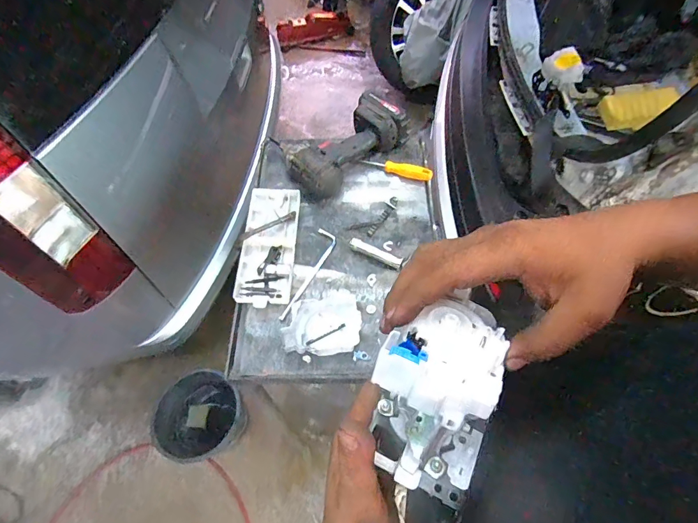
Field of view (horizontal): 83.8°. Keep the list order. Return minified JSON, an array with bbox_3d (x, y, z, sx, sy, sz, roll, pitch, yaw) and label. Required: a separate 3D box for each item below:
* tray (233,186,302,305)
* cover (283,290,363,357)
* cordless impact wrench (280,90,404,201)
[{"bbox_3d":[-0.137,-0.030,0.666,0.088,0.024,0.230,-1,59,2],"label":"tray"},{"bbox_3d":[-0.035,0.086,0.592,0.105,0.033,0.111,5,60,5],"label":"cover"},{"bbox_3d":[-0.005,-0.218,0.727,0.227,0.076,0.149,-29,62,-14],"label":"cordless impact wrench"}]

